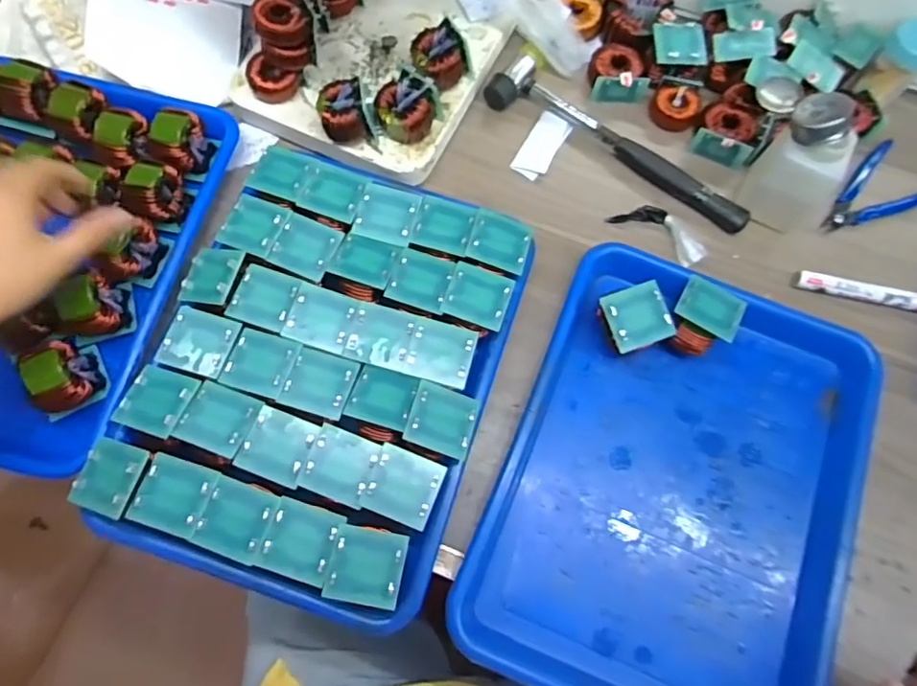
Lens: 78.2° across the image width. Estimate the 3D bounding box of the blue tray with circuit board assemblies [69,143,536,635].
[{"bbox_3d":[-0.097,0.018,0.414,0.239,0.043,0.304,18,72,4],"label":"blue tray with circuit board assemblies"}]

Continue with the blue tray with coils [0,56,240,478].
[{"bbox_3d":[-0.339,-0.077,0.440,0.242,0.051,0.324,11,72,2],"label":"blue tray with coils"}]

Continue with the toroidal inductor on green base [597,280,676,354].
[{"bbox_3d":[0.133,-0.013,0.438,0.046,0.046,0.045,-17,73,-8],"label":"toroidal inductor on green base"}]

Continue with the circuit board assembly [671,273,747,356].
[{"bbox_3d":[0.189,-0.018,0.444,0.046,0.044,0.047,26,73,6],"label":"circuit board assembly"}]

